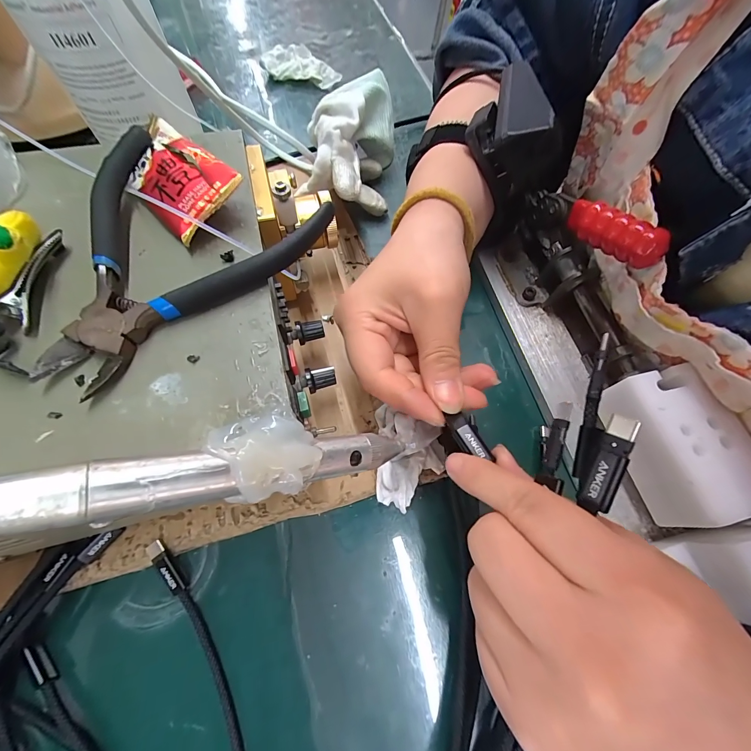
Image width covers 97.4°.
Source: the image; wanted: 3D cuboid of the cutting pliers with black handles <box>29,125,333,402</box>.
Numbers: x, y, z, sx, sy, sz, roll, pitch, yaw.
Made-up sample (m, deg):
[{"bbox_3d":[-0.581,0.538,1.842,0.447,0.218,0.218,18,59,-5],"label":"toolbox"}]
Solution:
[{"bbox_3d":[-0.093,-0.060,0.139,0.096,0.017,0.120,41,69,15],"label":"cutting pliers with black handles"}]

